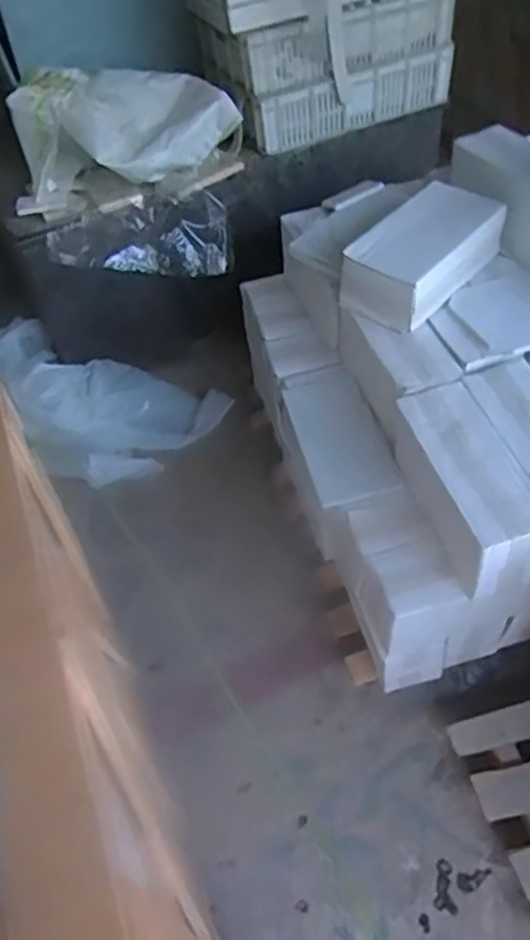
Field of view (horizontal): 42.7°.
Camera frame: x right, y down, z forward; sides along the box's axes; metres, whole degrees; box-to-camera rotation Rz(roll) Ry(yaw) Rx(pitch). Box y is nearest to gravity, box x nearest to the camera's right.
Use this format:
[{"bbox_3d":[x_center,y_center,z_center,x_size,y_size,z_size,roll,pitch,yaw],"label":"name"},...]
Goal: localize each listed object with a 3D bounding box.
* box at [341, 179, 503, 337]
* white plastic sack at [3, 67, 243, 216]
[{"bbox_3d":[0.300,-0.413,1.287,0.172,0.102,0.327,31,60,27],"label":"box"},{"bbox_3d":[-0.342,-0.843,1.648,0.522,0.223,0.247,-23,52,-13],"label":"white plastic sack"}]

